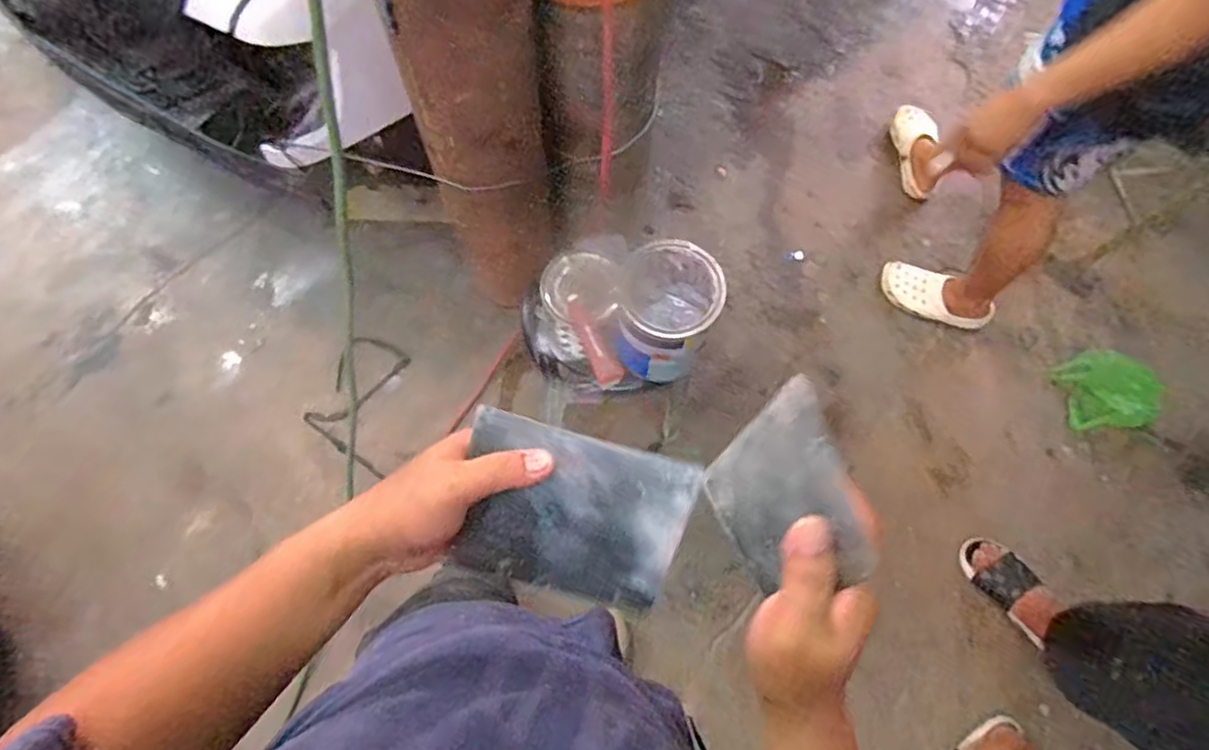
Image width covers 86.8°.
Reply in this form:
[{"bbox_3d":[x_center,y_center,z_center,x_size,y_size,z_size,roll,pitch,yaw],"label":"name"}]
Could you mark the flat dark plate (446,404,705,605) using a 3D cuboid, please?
[{"bbox_3d":[-0.018,0.084,0.387,0.136,0.004,0.095,17,93,-9],"label":"flat dark plate"}]

